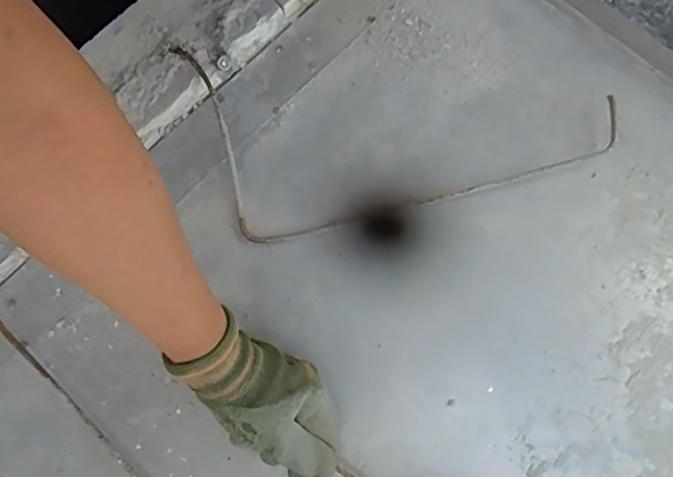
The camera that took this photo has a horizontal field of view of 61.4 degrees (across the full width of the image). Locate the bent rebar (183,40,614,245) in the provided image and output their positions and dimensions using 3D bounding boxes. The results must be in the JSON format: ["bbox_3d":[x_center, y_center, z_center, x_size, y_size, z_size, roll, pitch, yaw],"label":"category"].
[{"bbox_3d":[0.041,-0.067,0.519,0.411,0.017,0.169,8,84,4],"label":"bent rebar"}]

